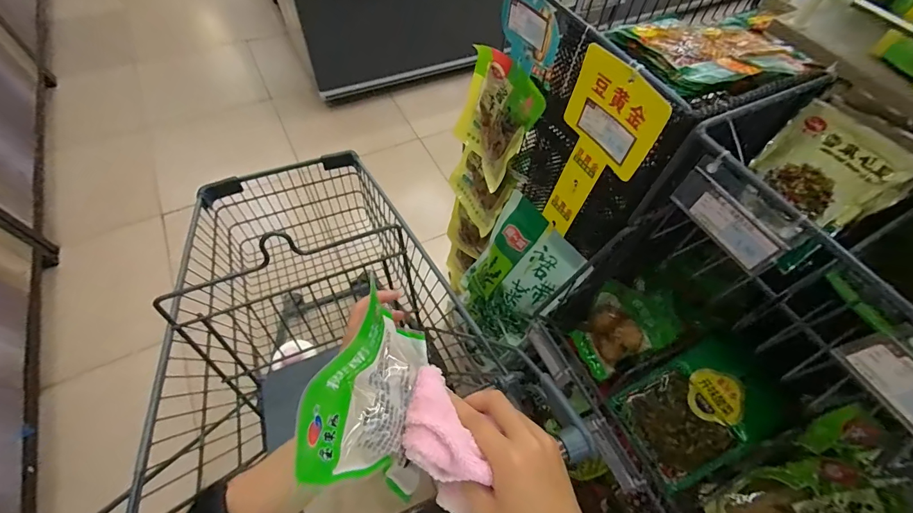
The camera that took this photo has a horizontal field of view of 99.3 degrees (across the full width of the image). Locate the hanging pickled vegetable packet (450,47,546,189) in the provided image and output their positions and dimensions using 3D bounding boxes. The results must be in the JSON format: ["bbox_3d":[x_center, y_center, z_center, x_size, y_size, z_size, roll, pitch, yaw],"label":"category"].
[{"bbox_3d":[0.061,-0.219,0.625,0.025,0.191,0.152,-18,64,-27],"label":"hanging pickled vegetable packet"}]

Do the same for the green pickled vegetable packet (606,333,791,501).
[{"bbox_3d":[0.368,0.233,0.591,0.211,0.028,0.148,-36,67,1],"label":"green pickled vegetable packet"}]

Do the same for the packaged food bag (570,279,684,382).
[{"bbox_3d":[0.278,0.113,0.657,0.029,0.174,0.123,9,45,-46],"label":"packaged food bag"}]

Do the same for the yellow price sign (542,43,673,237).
[{"bbox_3d":[0.161,-0.114,0.477,0.008,0.243,0.115,-22,61,-20],"label":"yellow price sign"}]

